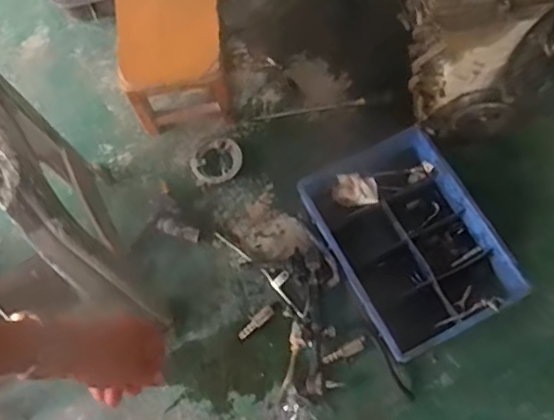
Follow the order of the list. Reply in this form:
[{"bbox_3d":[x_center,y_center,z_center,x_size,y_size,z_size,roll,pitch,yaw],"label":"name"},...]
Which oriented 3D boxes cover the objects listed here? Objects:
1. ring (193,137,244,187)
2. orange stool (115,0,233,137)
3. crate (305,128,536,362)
[{"bbox_3d":[-0.144,-0.118,1.439,0.124,0.031,0.108,-32,72,-8],"label":"ring"},{"bbox_3d":[-0.235,-0.372,1.397,0.262,0.251,0.321,-5,71,1],"label":"orange stool"},{"bbox_3d":[0.290,0.065,1.316,0.340,0.112,0.451,-26,72,-6],"label":"crate"}]

